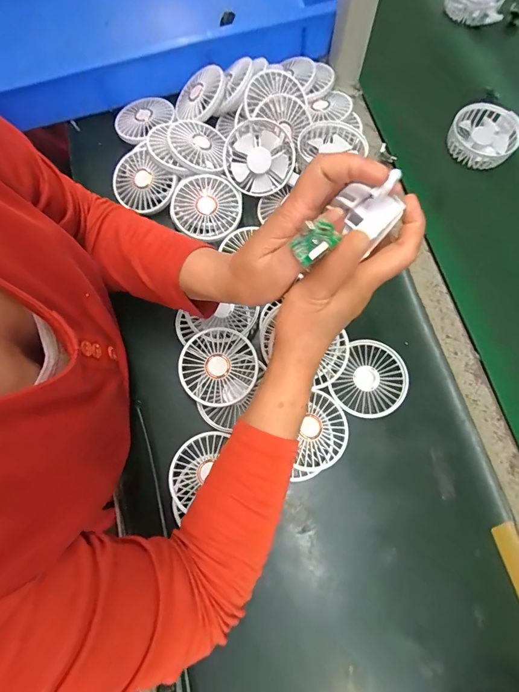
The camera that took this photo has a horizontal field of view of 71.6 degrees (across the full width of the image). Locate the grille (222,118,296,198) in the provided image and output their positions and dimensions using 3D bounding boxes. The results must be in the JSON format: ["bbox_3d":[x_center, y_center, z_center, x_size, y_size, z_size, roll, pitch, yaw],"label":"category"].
[{"bbox_3d":[-0.001,-0.241,0.467,0.087,0.031,0.084,33,104,-7],"label":"grille"}]

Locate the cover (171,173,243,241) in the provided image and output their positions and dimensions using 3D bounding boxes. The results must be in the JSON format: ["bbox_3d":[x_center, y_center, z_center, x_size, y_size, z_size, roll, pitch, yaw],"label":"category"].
[{"bbox_3d":[-0.068,-0.178,0.458,0.086,0.015,0.082,26,75,7],"label":"cover"}]

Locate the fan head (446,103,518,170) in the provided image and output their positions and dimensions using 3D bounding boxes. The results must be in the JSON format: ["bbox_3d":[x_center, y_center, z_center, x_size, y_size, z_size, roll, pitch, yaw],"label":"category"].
[{"bbox_3d":[0.313,-0.290,0.507,0.086,0.049,0.079,40,77,11],"label":"fan head"}]

